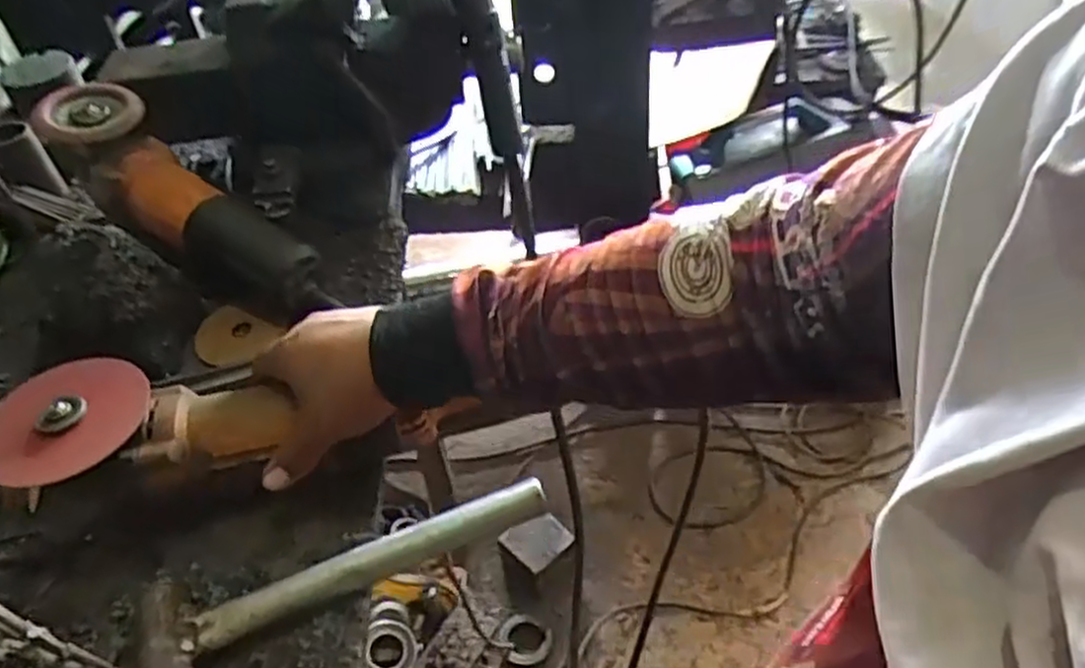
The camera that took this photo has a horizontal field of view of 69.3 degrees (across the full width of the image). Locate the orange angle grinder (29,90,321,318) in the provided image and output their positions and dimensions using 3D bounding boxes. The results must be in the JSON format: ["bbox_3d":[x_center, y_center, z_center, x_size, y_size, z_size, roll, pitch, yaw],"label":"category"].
[{"bbox_3d":[-0.300,-0.106,0.658,0.284,0.077,0.077,38,56,10],"label":"orange angle grinder"}]

